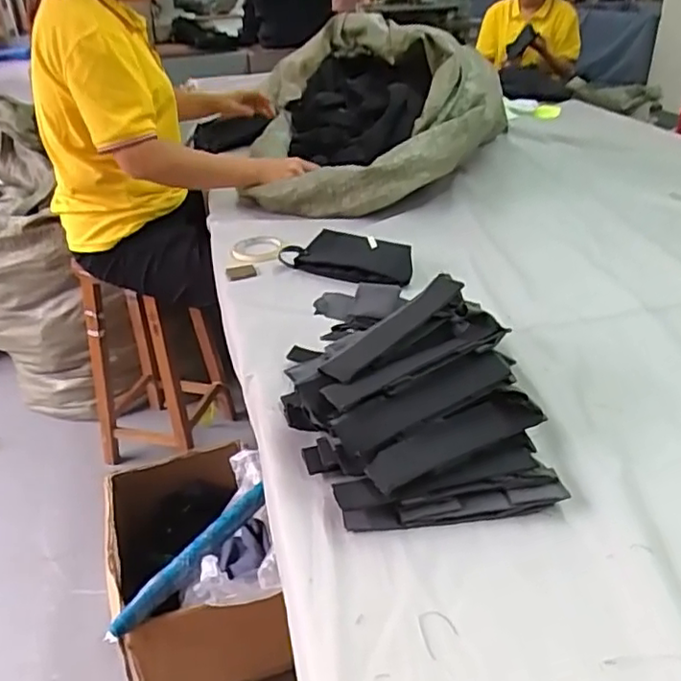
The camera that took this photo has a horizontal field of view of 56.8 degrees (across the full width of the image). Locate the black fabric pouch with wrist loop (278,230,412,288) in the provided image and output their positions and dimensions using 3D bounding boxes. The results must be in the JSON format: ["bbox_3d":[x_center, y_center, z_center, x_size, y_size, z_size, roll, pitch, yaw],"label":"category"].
[{"bbox_3d":[0.013,-0.131,0.996,0.219,0.042,0.087,15,35,26],"label":"black fabric pouch with wrist loop"}]

